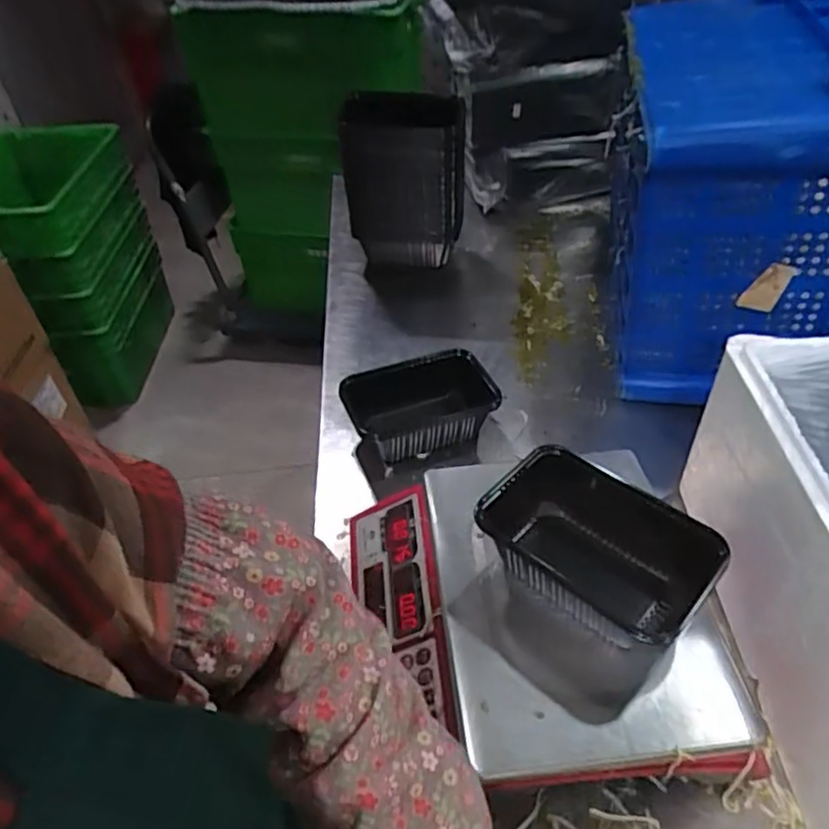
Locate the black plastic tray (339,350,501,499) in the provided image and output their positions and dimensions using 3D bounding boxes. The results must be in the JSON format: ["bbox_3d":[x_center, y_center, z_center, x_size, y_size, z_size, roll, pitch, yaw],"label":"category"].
[{"bbox_3d":[0.011,-0.004,0.844,0.190,0.071,0.124,-17,45,-14],"label":"black plastic tray"}]

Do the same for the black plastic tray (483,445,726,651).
[{"bbox_3d":[0.147,0.113,0.561,0.192,0.071,0.119,26,51,27],"label":"black plastic tray"}]

